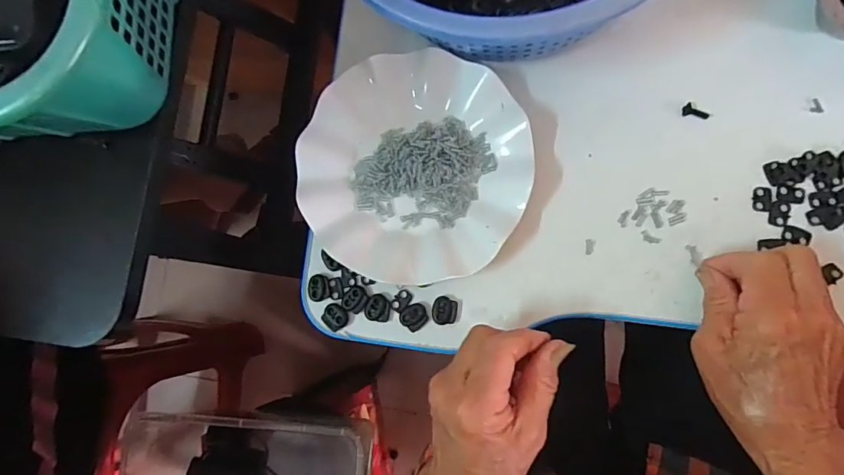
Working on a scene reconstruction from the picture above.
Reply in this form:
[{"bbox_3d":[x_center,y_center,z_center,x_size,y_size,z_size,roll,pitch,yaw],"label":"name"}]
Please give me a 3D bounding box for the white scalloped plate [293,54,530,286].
[{"bbox_3d":[-0.008,-0.056,0.372,0.176,0.022,0.174,-1,84,7],"label":"white scalloped plate"}]

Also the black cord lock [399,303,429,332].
[{"bbox_3d":[-0.006,0.062,0.370,0.021,0.004,0.020,-41,81,2],"label":"black cord lock"}]

